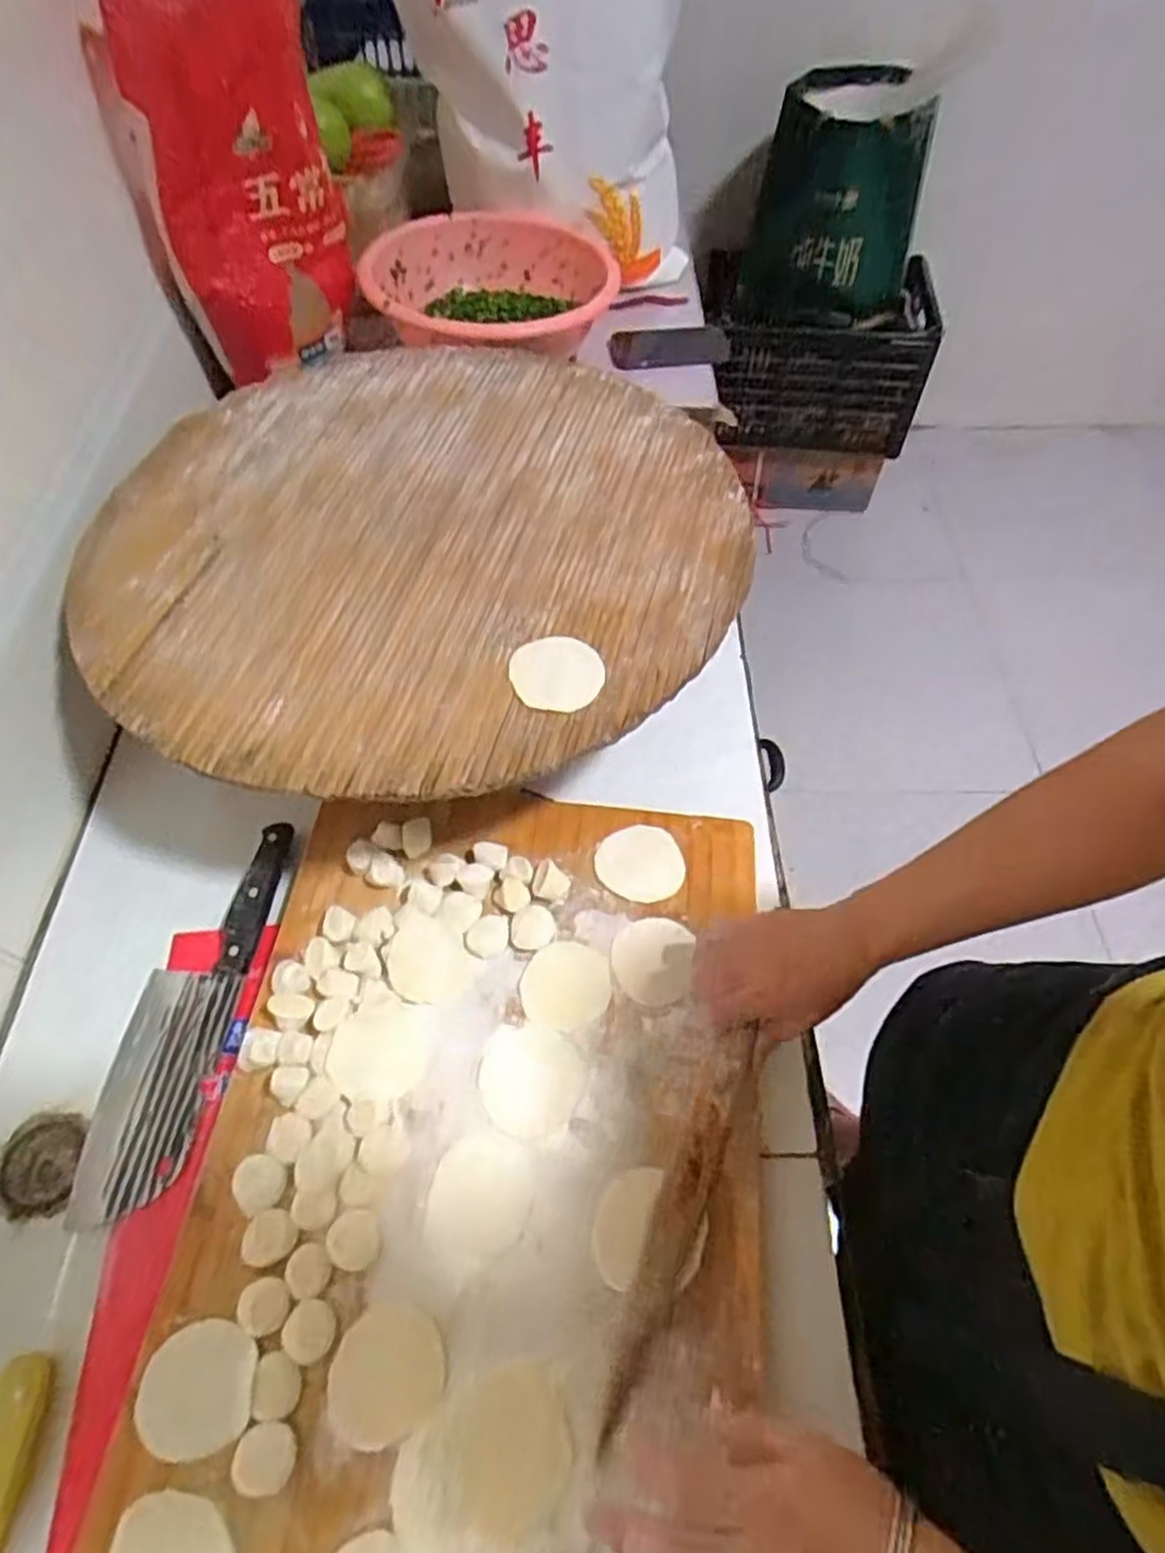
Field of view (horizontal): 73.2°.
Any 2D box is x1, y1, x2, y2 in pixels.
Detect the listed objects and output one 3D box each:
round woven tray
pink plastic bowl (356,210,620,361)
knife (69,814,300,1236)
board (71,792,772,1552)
[{"bbox_3d":[-0.129,-0.211,0.653,0.511,0.021,0.510,1,57,1],"label":"round woven tray"},{"bbox_3d":[-0.109,-0.573,0.943,0.284,0.083,0.318,11,57,7],"label":"pink plastic bowl"},{"bbox_3d":[-0.299,0.168,0.590,0.080,0.021,0.289,4,57,3],"label":"knife"},{"bbox_3d":[-0.067,0.259,0.525,0.370,0.041,0.563,6,57,4],"label":"board"}]

